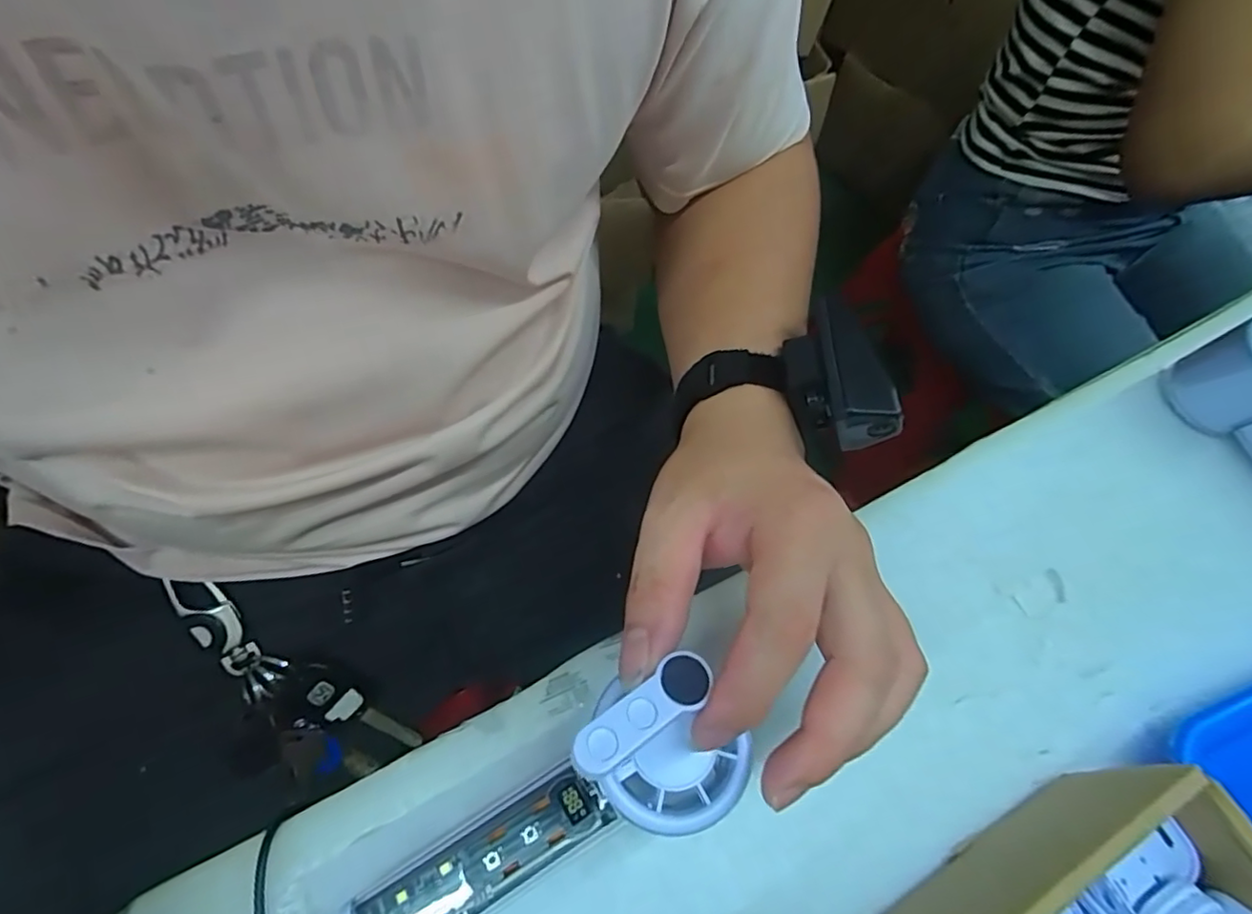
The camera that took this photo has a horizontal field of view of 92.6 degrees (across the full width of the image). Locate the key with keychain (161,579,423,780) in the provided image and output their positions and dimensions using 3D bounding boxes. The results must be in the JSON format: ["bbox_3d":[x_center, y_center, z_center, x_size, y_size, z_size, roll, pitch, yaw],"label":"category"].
[{"bbox_3d":[-0.191,0.133,0.337,0.051,0.021,0.160,-45,113,-26],"label":"key with keychain"}]

